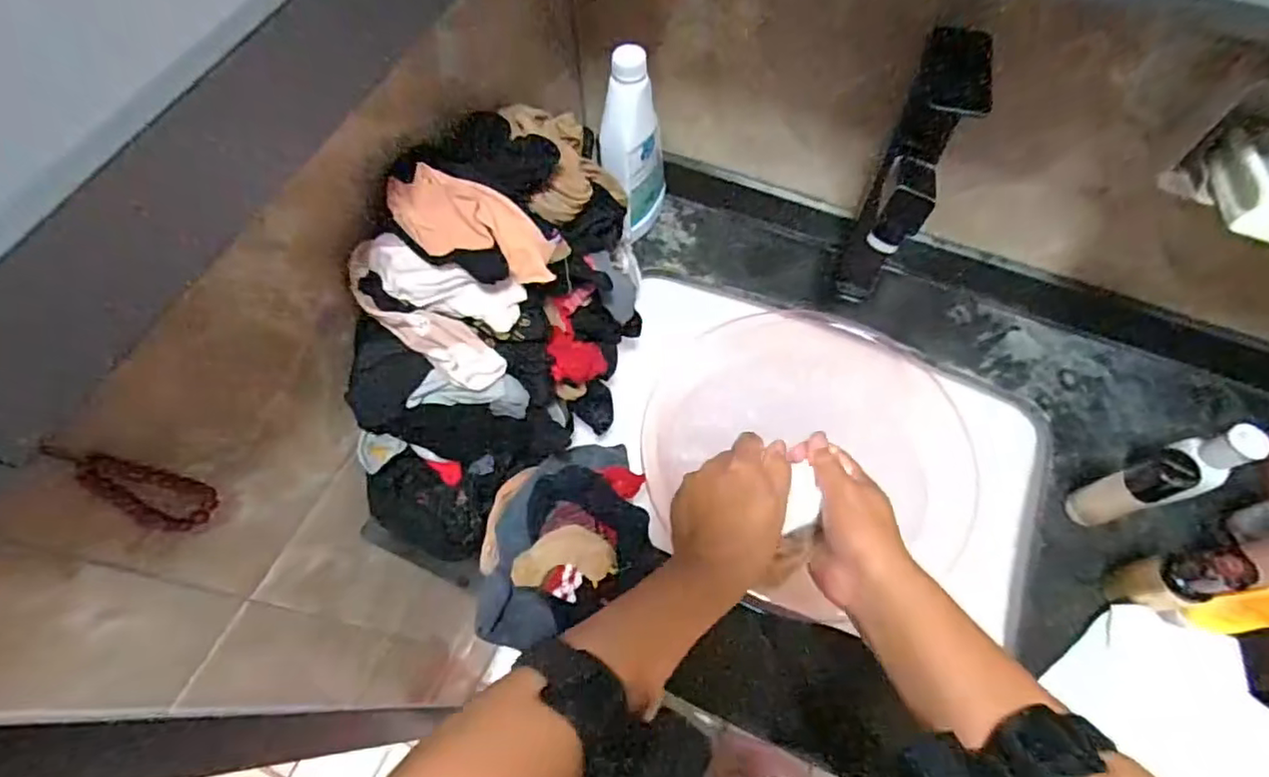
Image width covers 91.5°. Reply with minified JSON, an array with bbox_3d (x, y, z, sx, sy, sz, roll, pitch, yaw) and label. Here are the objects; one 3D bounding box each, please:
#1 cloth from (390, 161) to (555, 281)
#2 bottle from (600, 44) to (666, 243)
[{"bbox_3d":[-0.113,-0.114,0.440,0.121,0.026,0.057,23,63,-17],"label":"cloth"},{"bbox_3d":[0.000,-0.243,0.641,0.067,0.203,0.080,1,63,1],"label":"bottle"}]

